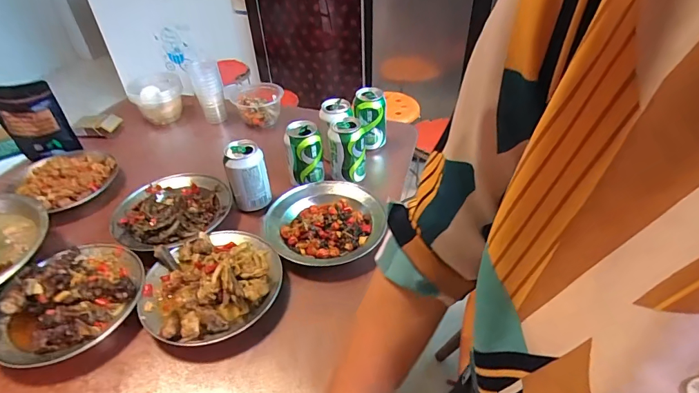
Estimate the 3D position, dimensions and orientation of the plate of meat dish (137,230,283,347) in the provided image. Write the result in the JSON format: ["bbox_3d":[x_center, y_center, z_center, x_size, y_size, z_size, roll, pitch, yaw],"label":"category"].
[{"bbox_3d":[-0.192,0.115,0.569,0.185,0.051,0.177,-2,40,1],"label":"plate of meat dish"}]

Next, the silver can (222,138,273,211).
[{"bbox_3d":[-0.173,-0.033,0.698,0.066,0.109,0.056,-14,41,-13],"label":"silver can"}]

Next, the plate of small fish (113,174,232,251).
[{"bbox_3d":[-0.297,0.022,0.691,0.179,0.050,0.175,-2,40,1],"label":"plate of small fish"}]

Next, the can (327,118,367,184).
[{"bbox_3d":[-0.006,-0.087,0.740,0.059,0.095,0.065,-7,40,-5],"label":"can"}]

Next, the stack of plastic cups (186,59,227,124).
[{"bbox_3d":[-0.322,-0.239,0.940,0.062,0.134,0.056,-14,41,-13],"label":"stack of plastic cups"}]

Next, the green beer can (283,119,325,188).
[{"bbox_3d":[-0.080,-0.074,0.729,0.060,0.101,0.060,-2,40,1],"label":"green beer can"}]

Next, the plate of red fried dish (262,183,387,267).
[{"bbox_3d":[-0.039,0.044,0.664,0.184,0.034,0.178,-2,40,1],"label":"plate of red fried dish"}]

